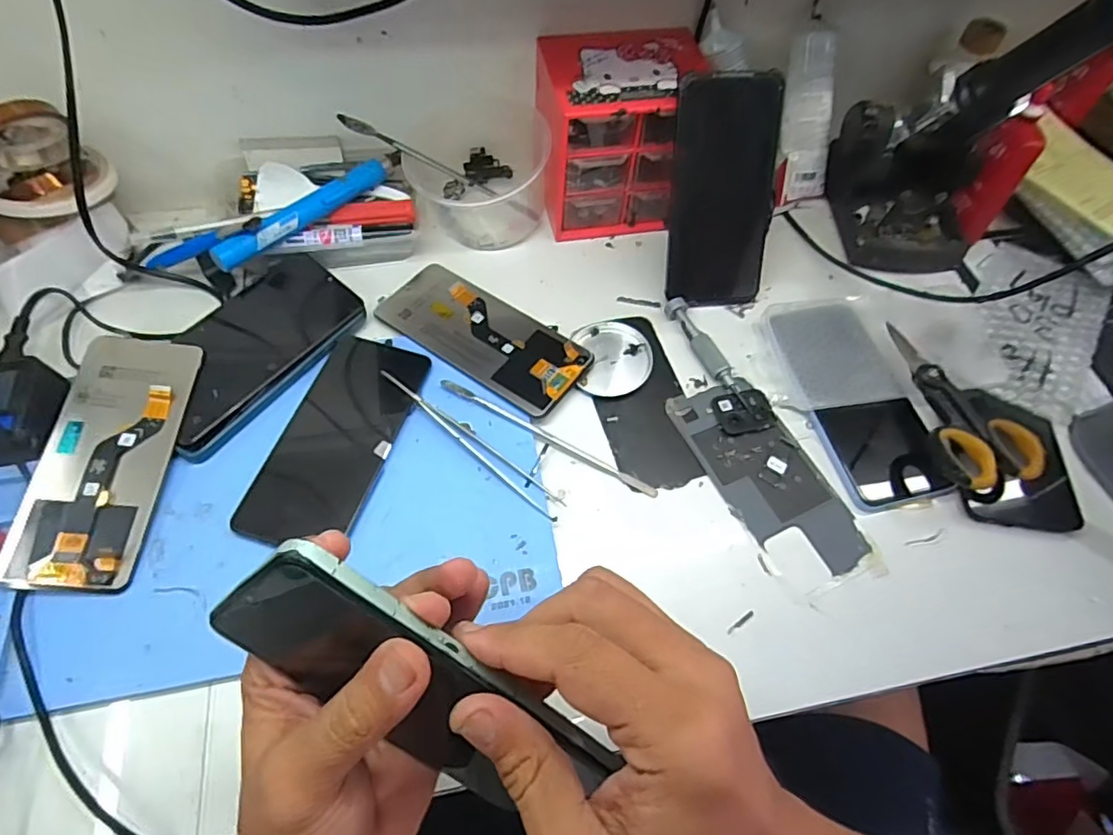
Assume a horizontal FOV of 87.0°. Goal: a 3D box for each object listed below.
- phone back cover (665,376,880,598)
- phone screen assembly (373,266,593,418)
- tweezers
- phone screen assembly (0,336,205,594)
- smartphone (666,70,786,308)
[{"bbox_3d":[0.149,0.042,0.411,0.076,0.005,0.156,-19,64,-16],"label":"phone back cover"},{"bbox_3d":[-0.059,-0.065,0.449,0.166,0.005,0.074,34,64,15],"label":"phone screen assembly"},{"bbox_3d":[-0.056,0.014,0.395,0.150,0.020,0.016,36,65,16],"label":"tweezers"},{"bbox_3d":[-0.286,0.023,0.373,0.075,0.007,0.167,5,66,-5],"label":"phone screen assembly"},{"bbox_3d":[0.131,-0.172,0.463,0.080,0.168,0.013,-5,26,-6],"label":"smartphone"}]

